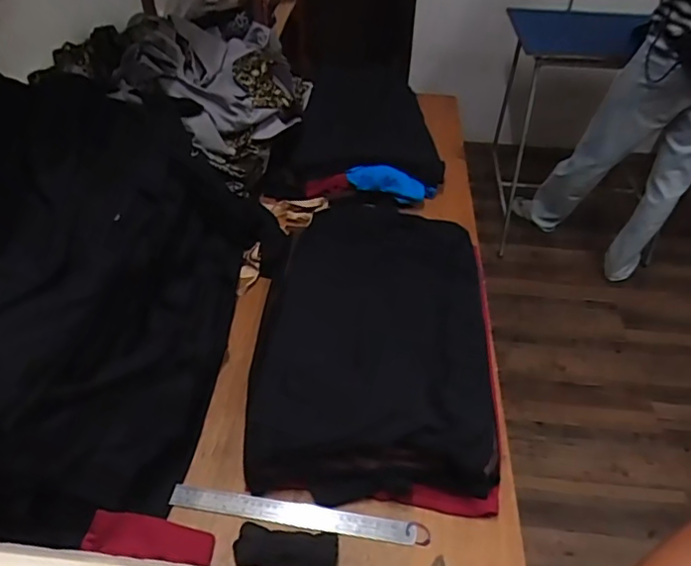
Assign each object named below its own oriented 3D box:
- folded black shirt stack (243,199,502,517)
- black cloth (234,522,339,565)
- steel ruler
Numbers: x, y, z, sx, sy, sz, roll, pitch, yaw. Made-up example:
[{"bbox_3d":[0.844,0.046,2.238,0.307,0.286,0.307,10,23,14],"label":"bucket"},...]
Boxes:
[{"bbox_3d":[0.050,0.059,0.928,0.376,0.102,0.594,4,43,1],"label":"folded black shirt stack"},{"bbox_3d":[-0.073,0.334,0.699,0.125,0.015,0.049,4,43,1],"label":"black cloth"},{"bbox_3d":[-0.071,0.307,0.740,0.322,0.006,0.034,7,40,5],"label":"steel ruler"}]

